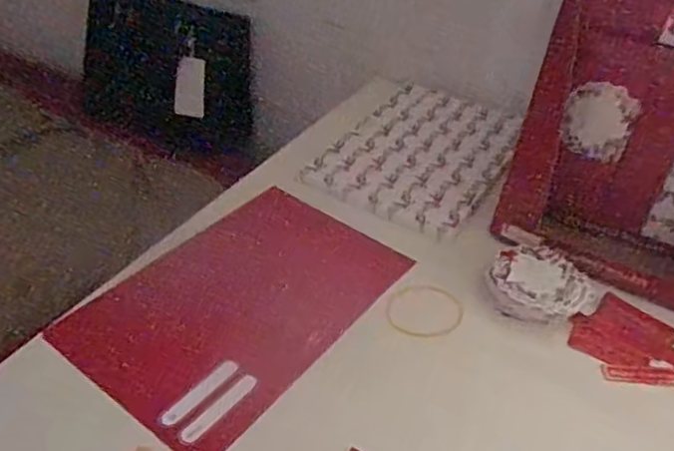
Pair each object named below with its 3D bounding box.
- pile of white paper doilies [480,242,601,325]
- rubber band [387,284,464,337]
[{"bbox_3d":[0.170,0.051,0.519,0.081,0.025,0.074,4,37,-3],"label":"pile of white paper doilies"},{"bbox_3d":[0.072,0.069,0.502,0.065,0.004,0.055,6,43,-8],"label":"rubber band"}]

